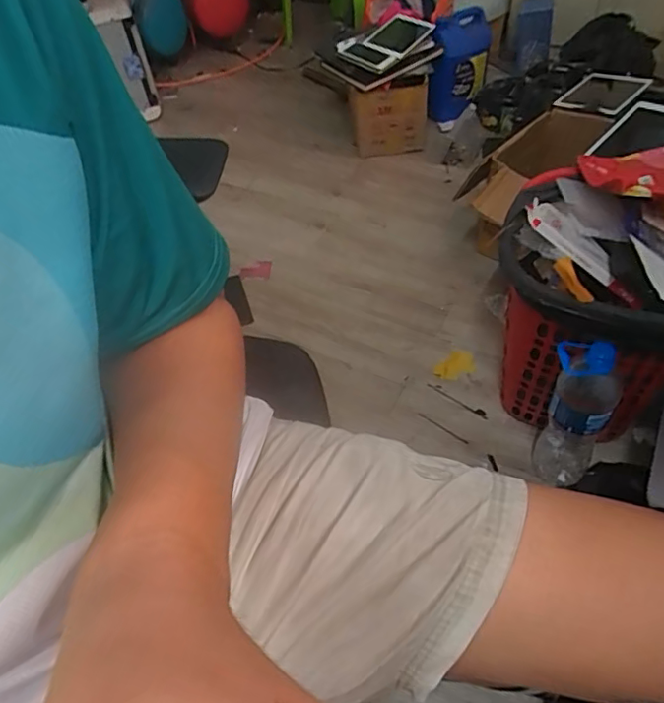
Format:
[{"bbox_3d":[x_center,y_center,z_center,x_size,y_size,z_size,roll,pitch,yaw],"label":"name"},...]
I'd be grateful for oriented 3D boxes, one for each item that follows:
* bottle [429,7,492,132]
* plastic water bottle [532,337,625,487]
[{"bbox_3d":[0.366,-0.821,1.595,0.161,0.294,0.212,6,51,11],"label":"bottle"},{"bbox_3d":[0.367,0.093,0.839,0.096,0.307,0.100,24,56,24],"label":"plastic water bottle"}]

